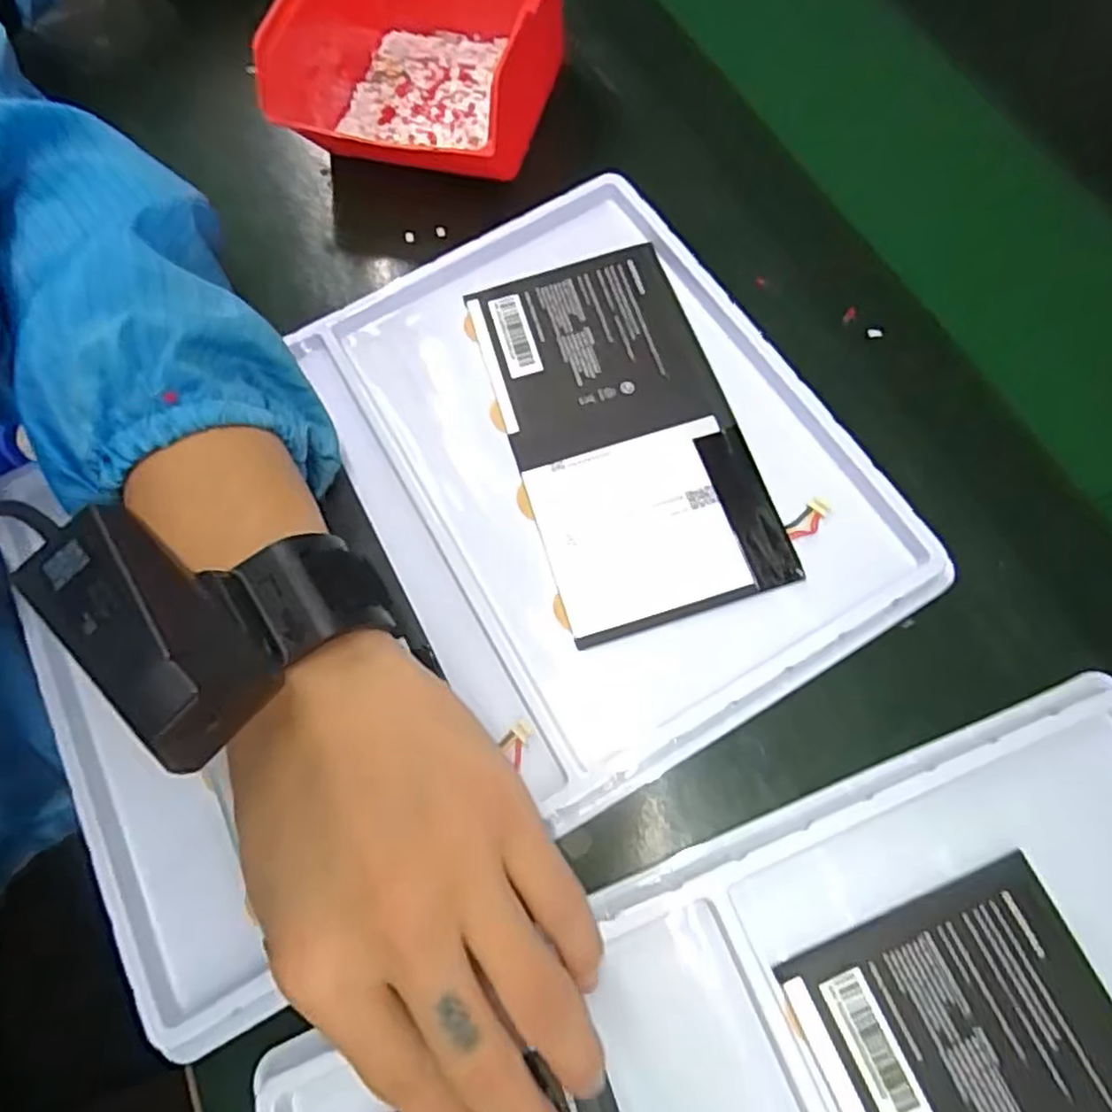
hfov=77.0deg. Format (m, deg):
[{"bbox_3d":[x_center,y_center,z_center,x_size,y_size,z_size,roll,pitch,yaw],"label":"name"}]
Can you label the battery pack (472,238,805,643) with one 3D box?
[{"bbox_3d":[0.026,-0.055,0.297,0.092,0.008,0.170,-17,71,-3],"label":"battery pack"}]

